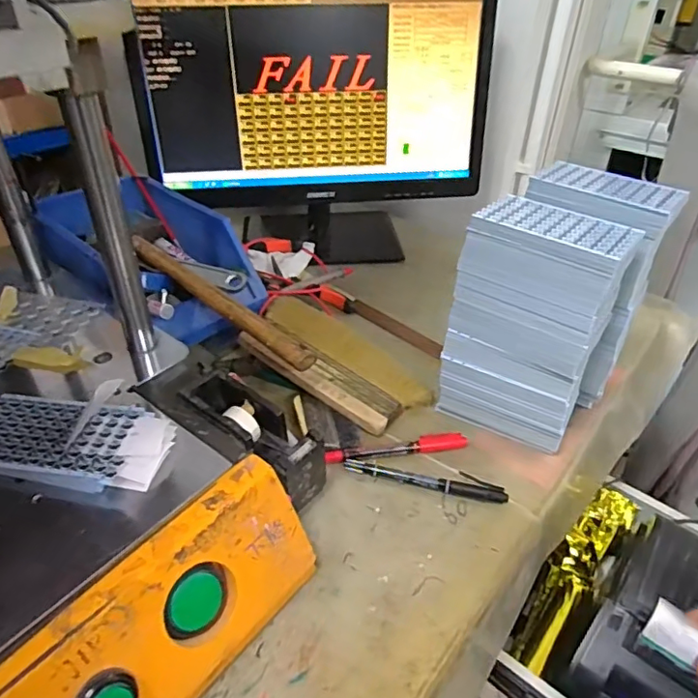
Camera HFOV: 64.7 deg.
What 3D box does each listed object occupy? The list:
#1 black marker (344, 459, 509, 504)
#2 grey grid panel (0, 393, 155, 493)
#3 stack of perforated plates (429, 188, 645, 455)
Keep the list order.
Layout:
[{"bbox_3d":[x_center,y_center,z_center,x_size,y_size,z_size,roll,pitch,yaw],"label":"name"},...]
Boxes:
[{"bbox_3d":[0.066,0.112,0.477,0.137,0.007,0.019,10,39,9],"label":"black marker"},{"bbox_3d":[-0.206,0.059,0.383,0.116,0.013,0.068,9,39,8],"label":"grey grid panel"},{"bbox_3d":[0.156,-0.014,0.478,0.130,0.196,0.068,22,42,23],"label":"stack of perforated plates"}]

